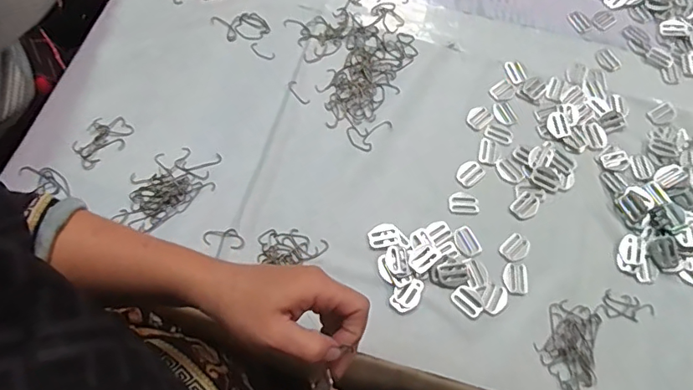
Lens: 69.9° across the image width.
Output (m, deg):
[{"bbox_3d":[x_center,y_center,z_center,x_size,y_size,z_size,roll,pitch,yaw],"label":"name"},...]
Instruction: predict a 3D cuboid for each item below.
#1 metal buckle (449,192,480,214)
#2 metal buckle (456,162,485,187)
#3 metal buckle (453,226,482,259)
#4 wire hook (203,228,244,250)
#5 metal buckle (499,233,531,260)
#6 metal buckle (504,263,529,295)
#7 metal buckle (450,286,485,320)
[{"bbox_3d":[0.126,0.009,0.533,0.031,0.004,0.023,1,66,-2],"label":"metal buckle"},{"bbox_3d":[0.137,-0.024,0.547,0.025,0.004,0.032,42,71,15],"label":"metal buckle"},{"bbox_3d":[0.125,0.049,0.516,0.025,0.004,0.034,-23,69,-12],"label":"metal buckle"},{"bbox_3d":[-0.124,0.044,0.505,0.041,0.004,0.021,7,66,1],"label":"wire hook"},{"bbox_3d":[0.176,0.055,0.515,0.024,0.004,0.031,42,71,15],"label":"metal buckle"},{"bbox_3d":[0.172,0.084,0.502,0.024,0.004,0.031,6,66,0],"label":"metal buckle"},{"bbox_3d":[0.122,0.105,0.492,0.023,0.004,0.031,-42,74,-18],"label":"metal buckle"}]

